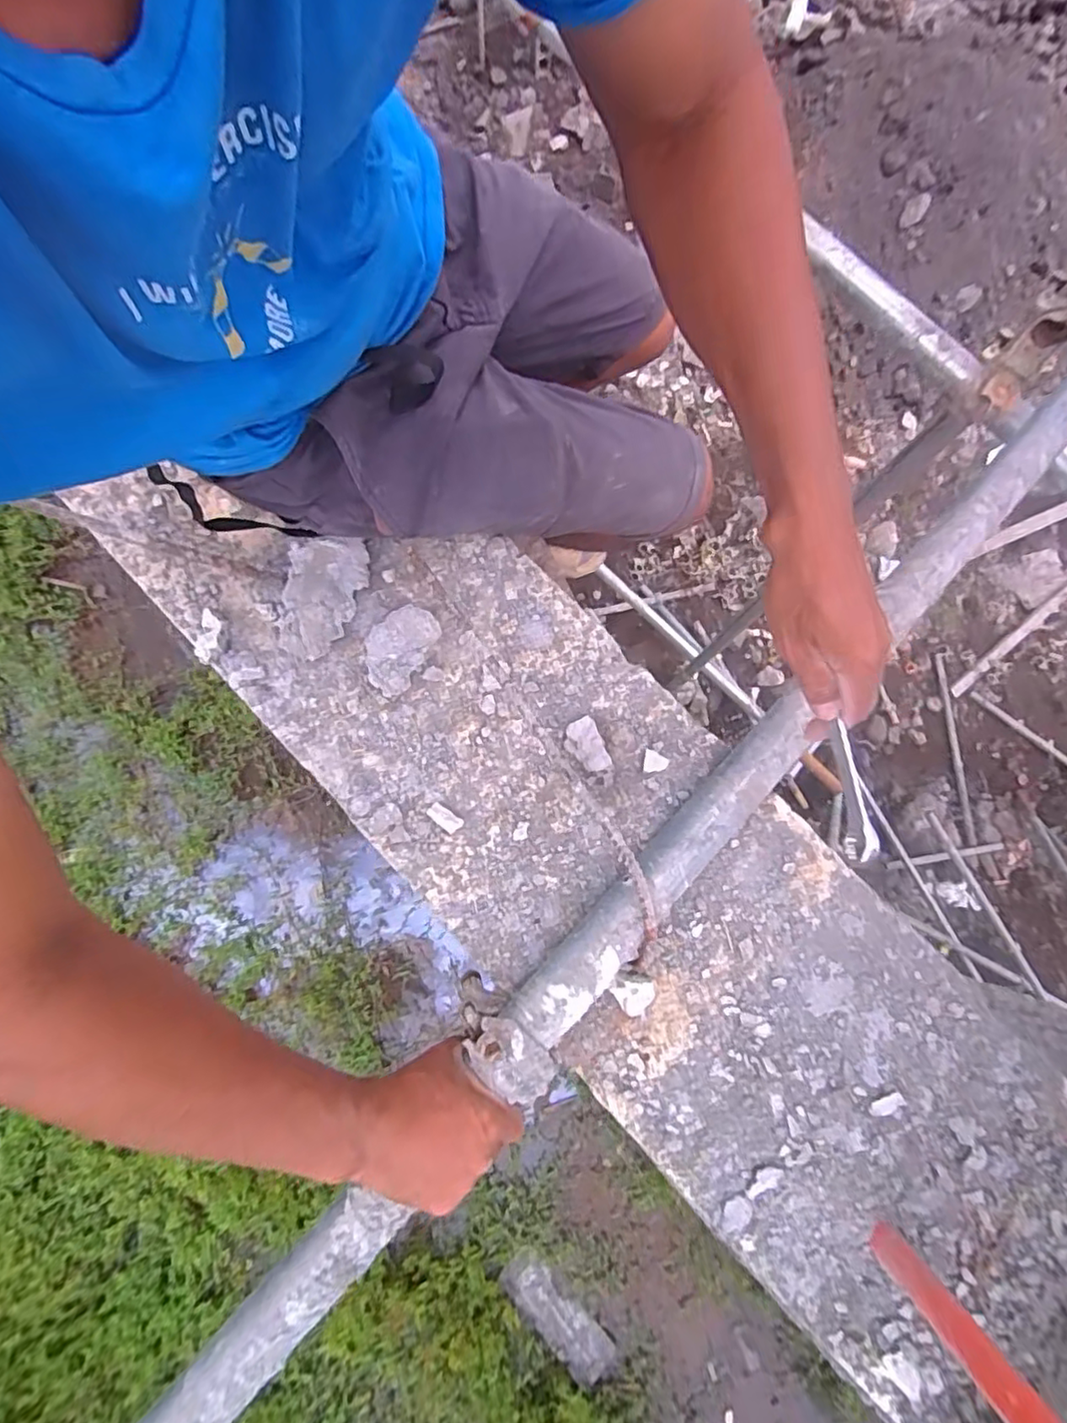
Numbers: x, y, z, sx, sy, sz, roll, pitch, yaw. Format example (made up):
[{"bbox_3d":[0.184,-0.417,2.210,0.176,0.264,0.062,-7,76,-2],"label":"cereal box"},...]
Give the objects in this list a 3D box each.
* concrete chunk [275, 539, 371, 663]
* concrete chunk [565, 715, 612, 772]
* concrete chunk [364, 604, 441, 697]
[{"bbox_3d":[-0.204,-0.111,0.591,0.070,0.030,0.118,11,78,1],"label":"concrete chunk"},{"bbox_3d":[0.048,0.032,0.570,0.033,0.019,0.050,-18,79,-5],"label":"concrete chunk"},{"bbox_3d":[-0.128,-0.059,0.582,0.052,0.024,0.083,30,79,5],"label":"concrete chunk"}]

